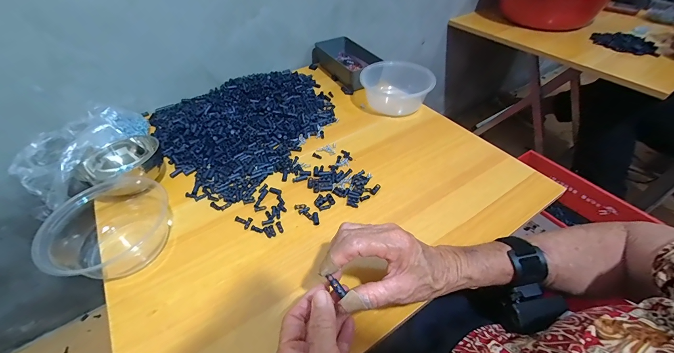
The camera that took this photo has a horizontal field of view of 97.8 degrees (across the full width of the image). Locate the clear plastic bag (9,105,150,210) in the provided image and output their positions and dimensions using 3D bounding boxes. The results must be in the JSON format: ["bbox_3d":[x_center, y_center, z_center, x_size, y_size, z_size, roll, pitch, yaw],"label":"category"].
[{"bbox_3d":[-0.456,-0.048,0.524,0.211,0.078,0.111,-37,55,-6],"label":"clear plastic bag"}]

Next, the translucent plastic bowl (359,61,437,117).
[{"bbox_3d":[0.124,-0.185,0.609,0.143,0.051,0.118,26,51,23],"label":"translucent plastic bowl"}]

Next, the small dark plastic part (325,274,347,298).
[{"bbox_3d":[-0.001,0.103,0.277,0.007,0.005,0.022,-34,73,-27],"label":"small dark plastic part"}]

